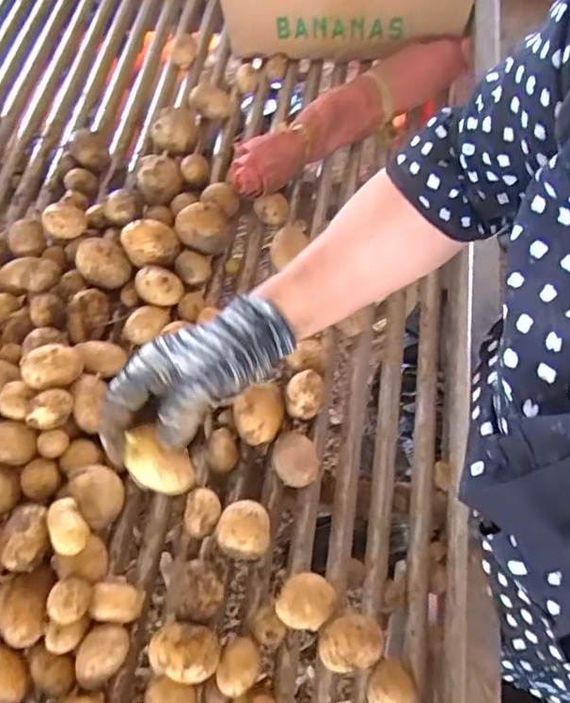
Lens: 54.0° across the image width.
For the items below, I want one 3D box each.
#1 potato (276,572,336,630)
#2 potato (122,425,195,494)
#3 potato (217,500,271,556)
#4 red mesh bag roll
[{"bbox_3d":[0.015,0.187,0.421,0.043,0.037,0.036,-6,61,0],"label":"potato"},{"bbox_3d":[-0.084,0.074,0.388,0.047,0.033,0.038,25,108,-12],"label":"potato"},{"bbox_3d":[-0.033,0.143,0.450,0.041,0.040,0.041,-1,61,2],"label":"potato"},{"bbox_3d":[0.076,-0.259,0.599,0.311,0.058,0.057,-36,65,-16],"label":"red mesh bag roll"}]

